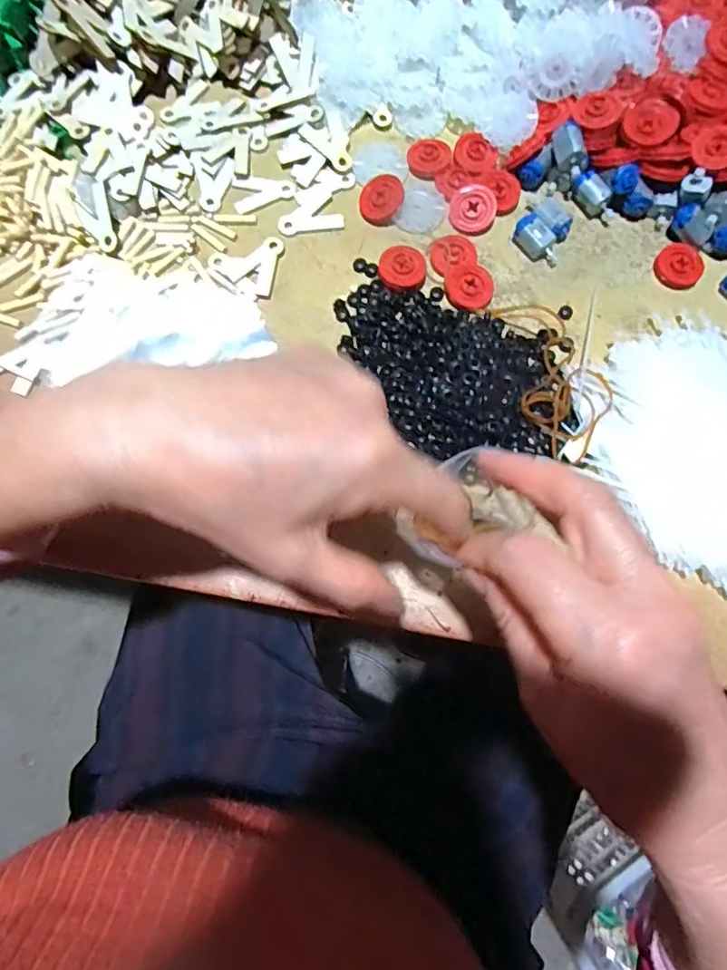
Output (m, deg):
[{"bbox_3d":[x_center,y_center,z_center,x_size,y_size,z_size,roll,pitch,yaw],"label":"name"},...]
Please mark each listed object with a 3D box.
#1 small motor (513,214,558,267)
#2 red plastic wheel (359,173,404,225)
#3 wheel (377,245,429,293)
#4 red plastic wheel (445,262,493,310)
[{"bbox_3d":[0.123,-0.171,0.371,0.020,0.016,0.037,-43,82,-9],"label":"small motor"},{"bbox_3d":[0.012,-0.203,0.376,0.032,0.008,0.034,1,92,19],"label":"red plastic wheel"},{"bbox_3d":[0.027,-0.147,0.360,0.033,0.006,0.032,0,78,-1],"label":"wheel"},{"bbox_3d":[0.072,-0.137,0.362,0.028,0.008,0.035,-30,80,-7],"label":"red plastic wheel"}]

